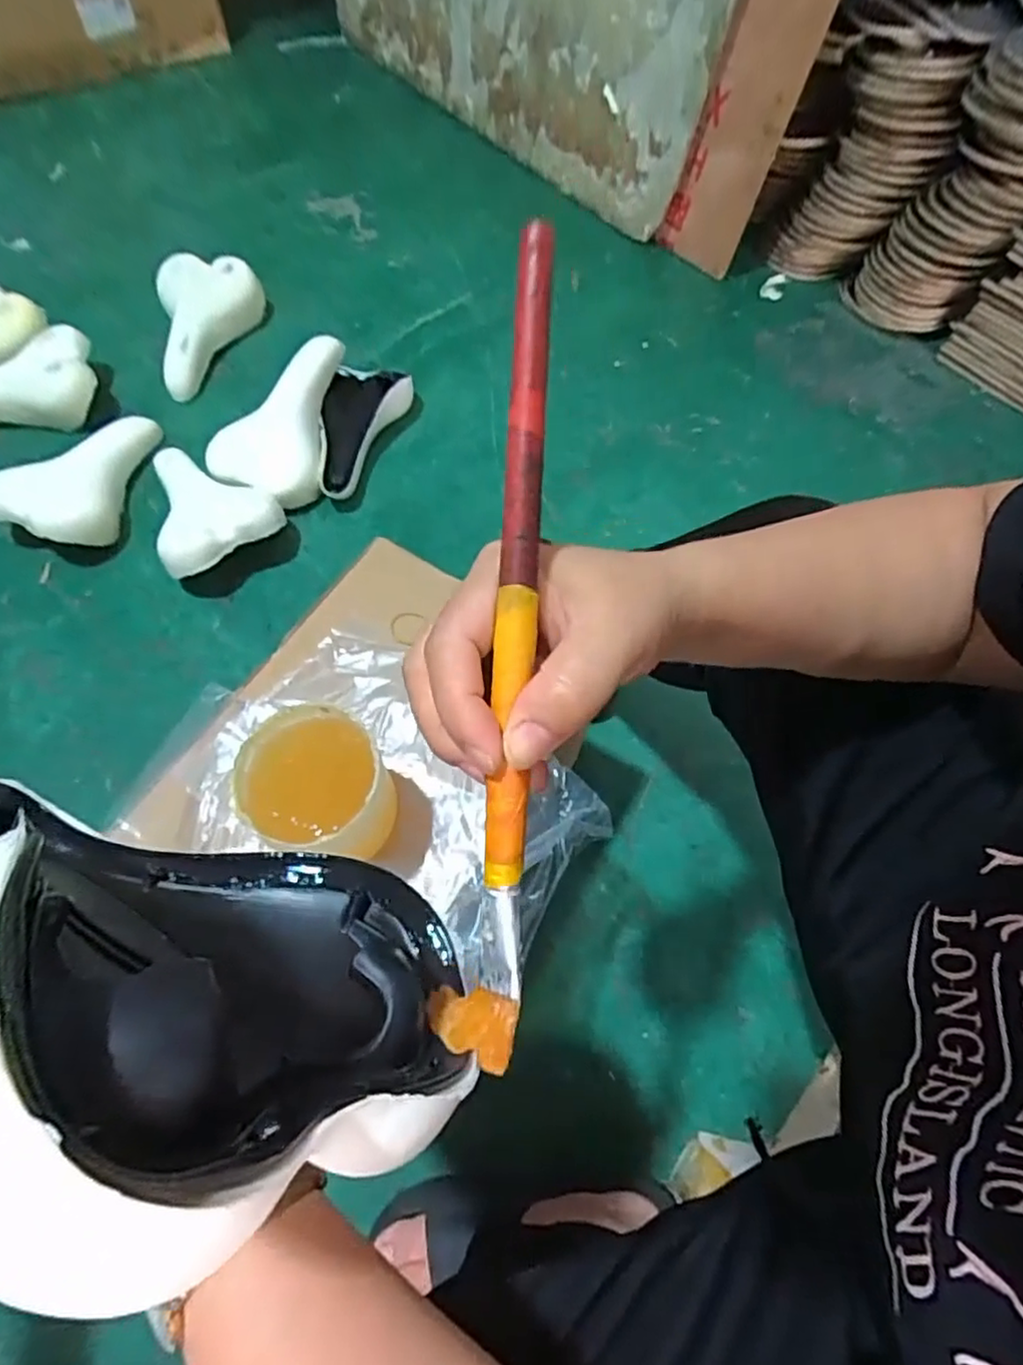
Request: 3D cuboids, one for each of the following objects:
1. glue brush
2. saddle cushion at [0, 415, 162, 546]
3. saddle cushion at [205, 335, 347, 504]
[{"bbox_3d":[-0.004,-0.008,0.225,0.026,0.017,0.270,4,93,-2],"label":"glue brush"},{"bbox_3d":[-0.595,-0.293,0.901,0.133,0.085,0.230,5,63,-1],"label":"saddle cushion"},{"bbox_3d":[-0.337,-0.376,0.947,0.148,0.053,0.244,9,84,-6],"label":"saddle cushion"}]

